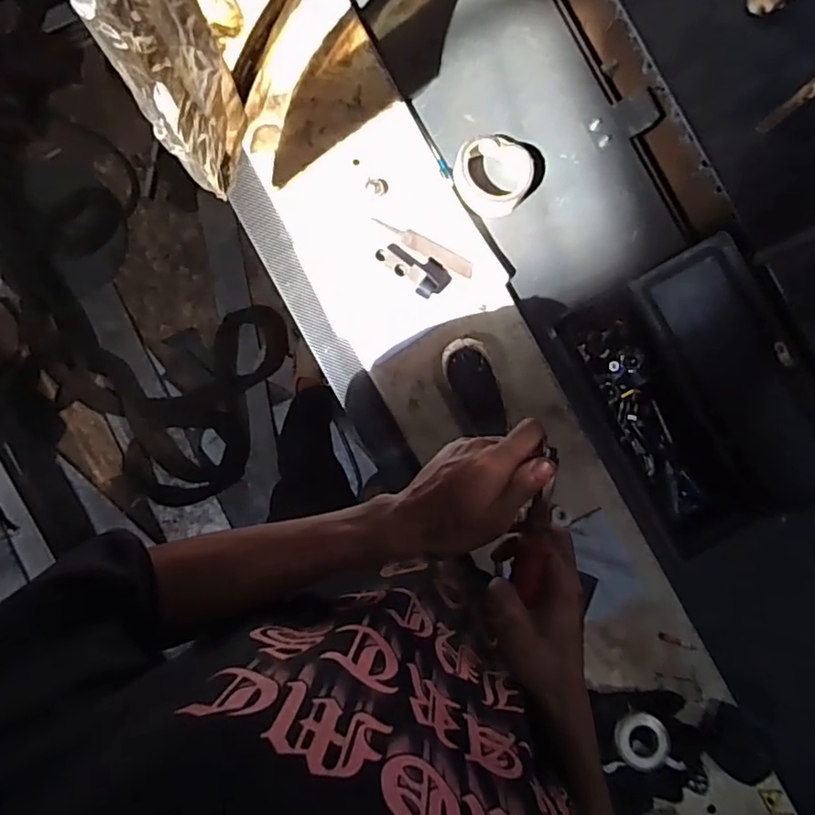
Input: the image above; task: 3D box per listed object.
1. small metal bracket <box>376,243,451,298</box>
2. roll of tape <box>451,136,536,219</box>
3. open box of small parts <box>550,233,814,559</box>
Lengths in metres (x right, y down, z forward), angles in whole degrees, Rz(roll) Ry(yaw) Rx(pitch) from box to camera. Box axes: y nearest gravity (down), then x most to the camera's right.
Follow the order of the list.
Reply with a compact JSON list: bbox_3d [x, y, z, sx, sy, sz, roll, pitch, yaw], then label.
[{"bbox_3d":[0.011,-0.179,0.731,0.089,0.034,0.053,43,86,-1],"label":"small metal bracket"},{"bbox_3d":[0.113,-0.304,0.765,0.097,0.046,0.099,0,88,-4],"label":"roll of tape"},{"bbox_3d":[0.381,0.004,0.791,0.230,0.183,0.370,-29,90,-4],"label":"open box of small parts"}]

